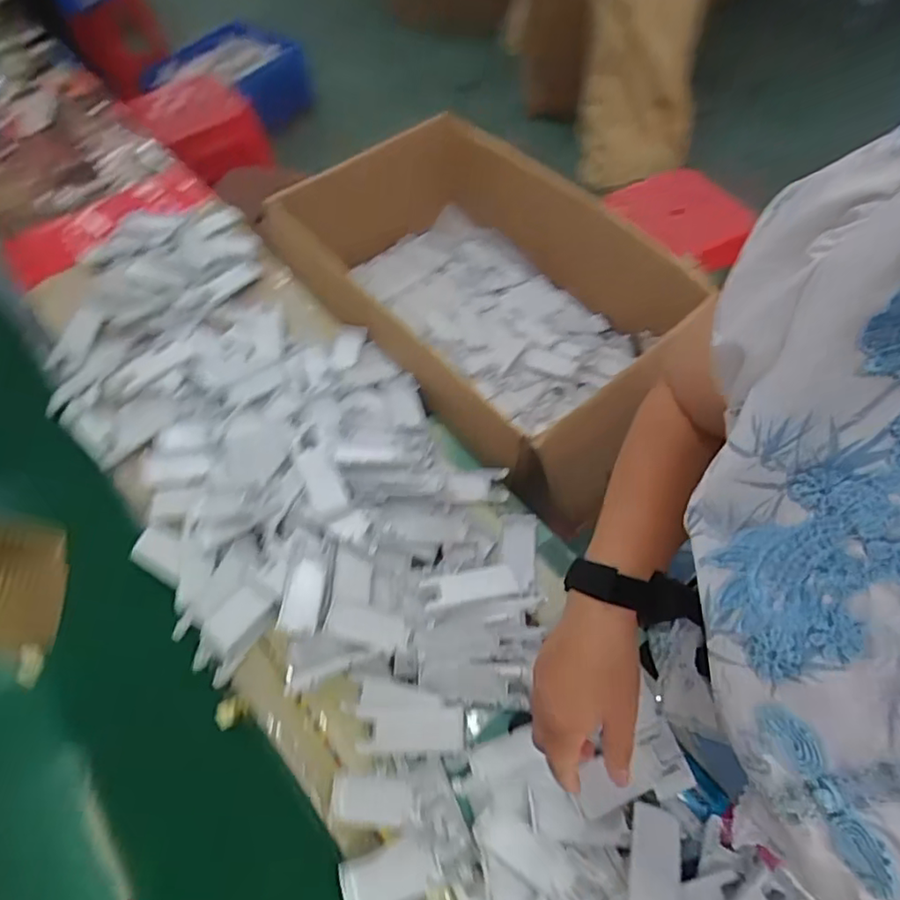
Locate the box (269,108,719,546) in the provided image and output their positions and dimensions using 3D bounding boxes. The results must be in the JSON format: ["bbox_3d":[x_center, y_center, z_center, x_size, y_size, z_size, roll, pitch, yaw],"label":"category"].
[{"bbox_3d":[0.043,-0.222,0.860,0.355,0.206,0.652,-36,63,-18],"label":"box"}]

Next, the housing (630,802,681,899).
[{"bbox_3d":[0.169,0.345,0.486,0.040,0.012,0.097,14,40,11],"label":"housing"}]

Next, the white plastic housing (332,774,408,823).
[{"bbox_3d":[-0.073,0.314,0.534,0.071,0.013,0.036,1,58,4],"label":"white plastic housing"}]

